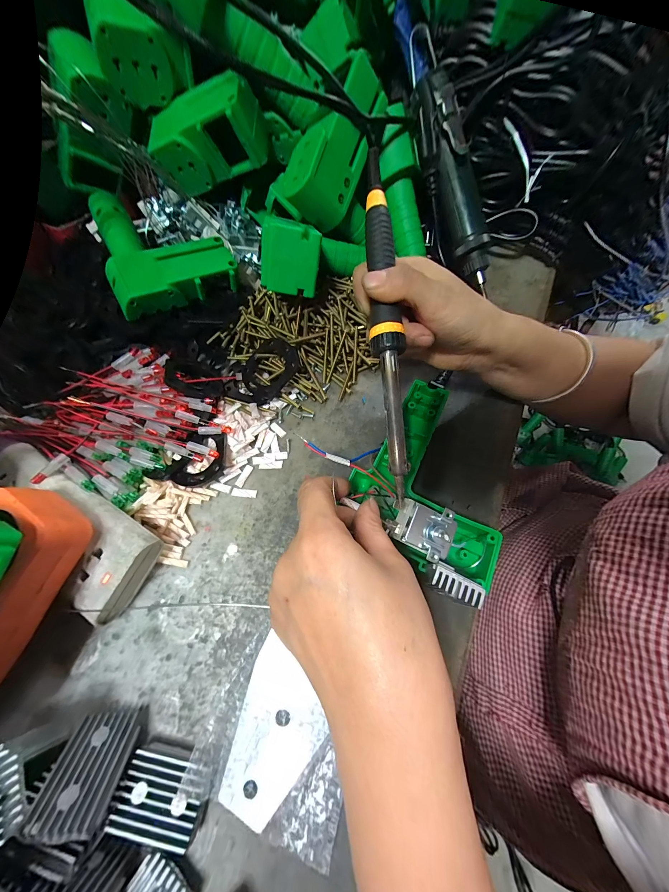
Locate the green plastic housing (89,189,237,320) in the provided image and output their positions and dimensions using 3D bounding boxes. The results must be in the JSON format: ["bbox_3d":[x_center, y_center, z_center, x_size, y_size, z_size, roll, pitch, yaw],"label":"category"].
[{"bbox_3d":[-0.178,-0.205,0.295,0.114,0.045,0.147,-27,67,-14],"label":"green plastic housing"}]

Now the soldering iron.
[{"bbox_3d":[0.035,-0.088,0.198,0.021,0.023,0.239,-5,88,-3],"label":"soldering iron"}]

